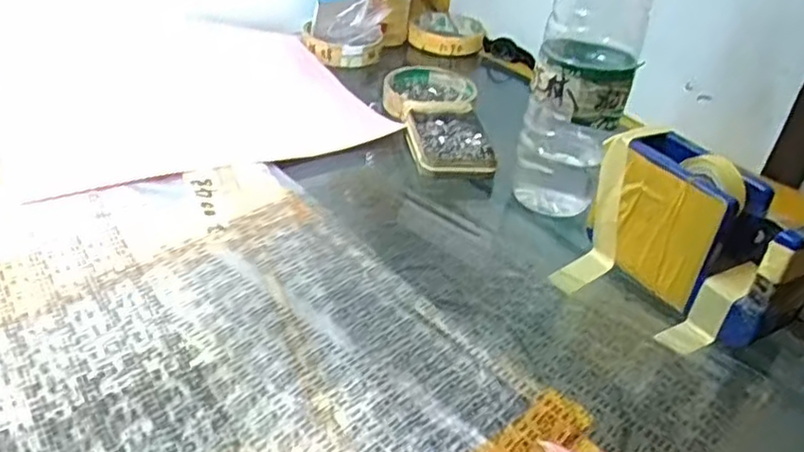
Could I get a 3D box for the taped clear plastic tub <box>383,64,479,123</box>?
[{"bbox_3d":[0.024,-0.122,0.651,0.082,0.023,0.103,18,34,16],"label":"taped clear plastic tub"}]

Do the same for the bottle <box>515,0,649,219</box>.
[{"bbox_3d":[0.126,-0.113,0.481,0.064,0.216,0.072,16,33,13],"label":"bottle"}]

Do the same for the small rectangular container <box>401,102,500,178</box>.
[{"bbox_3d":[0.038,-0.069,0.578,0.065,0.020,0.107,0,33,-11],"label":"small rectangular container"}]

